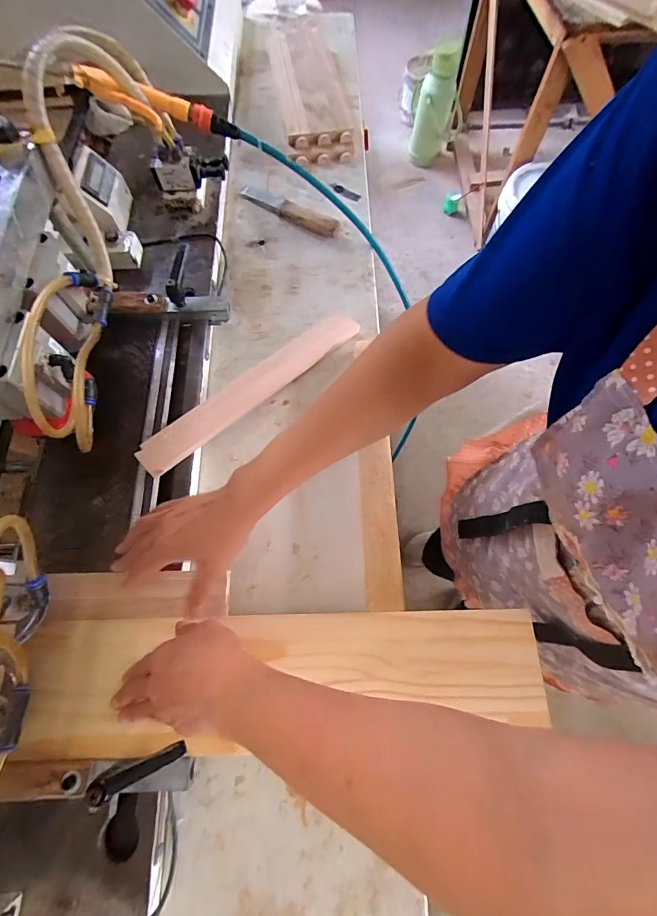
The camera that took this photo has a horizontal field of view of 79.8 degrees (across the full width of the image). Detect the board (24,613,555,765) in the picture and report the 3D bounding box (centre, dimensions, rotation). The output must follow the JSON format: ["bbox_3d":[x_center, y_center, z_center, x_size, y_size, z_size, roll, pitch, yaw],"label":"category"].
[{"bbox_3d":[-0.042,0.214,0.392,0.499,0.013,0.118,-4,70,-1],"label":"board"}]

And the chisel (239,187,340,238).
[{"bbox_3d":[-0.072,-0.412,0.654,0.191,0.019,0.039,29,72,10],"label":"chisel"}]

